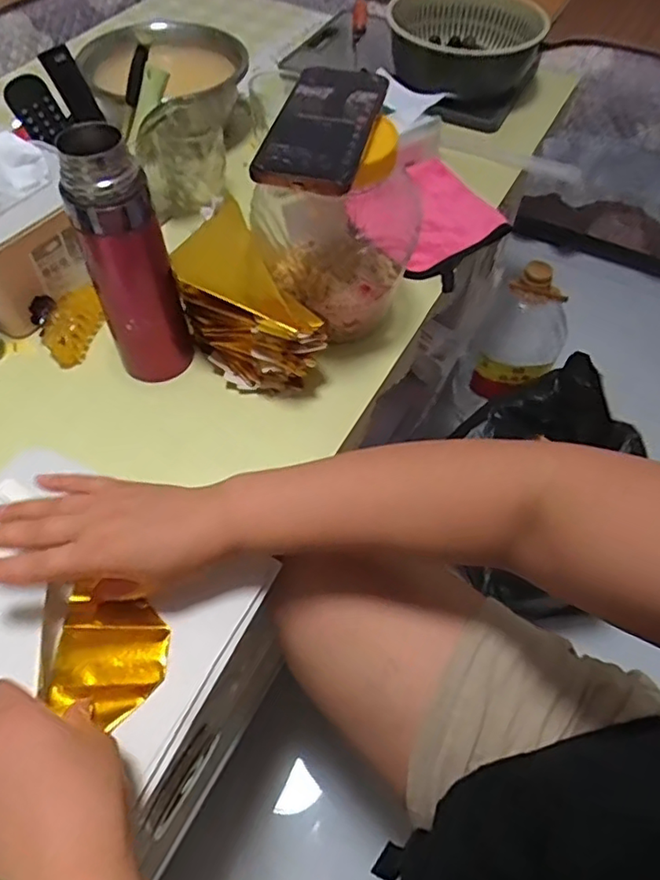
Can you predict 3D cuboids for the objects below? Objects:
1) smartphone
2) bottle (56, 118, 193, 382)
[{"bbox_3d":[-0.005,-0.240,0.447,0.073,0.014,0.147,12,56,7],"label":"smartphone"},{"bbox_3d":[-0.160,-0.138,0.480,0.053,0.208,0.055,20,57,12],"label":"bottle"}]

